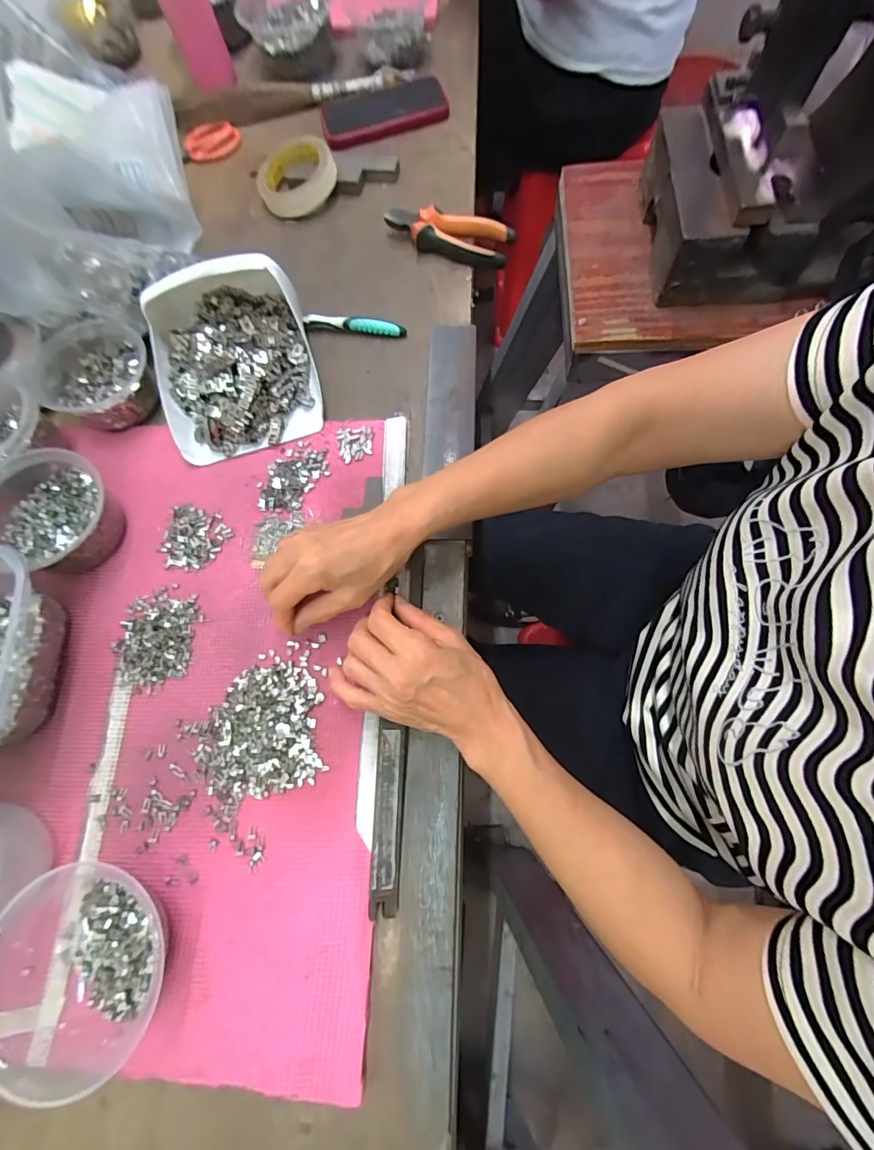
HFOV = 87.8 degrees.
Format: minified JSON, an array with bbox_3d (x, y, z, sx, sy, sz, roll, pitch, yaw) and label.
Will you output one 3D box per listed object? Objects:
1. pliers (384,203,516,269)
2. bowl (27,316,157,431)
[{"bbox_3d":[0.012,-0.393,0.527,0.148,0.028,0.053,18,74,11],"label":"pliers"},{"bbox_3d":[-0.347,-0.206,0.466,0.104,0.047,0.109,-2,72,5],"label":"bowl"}]

